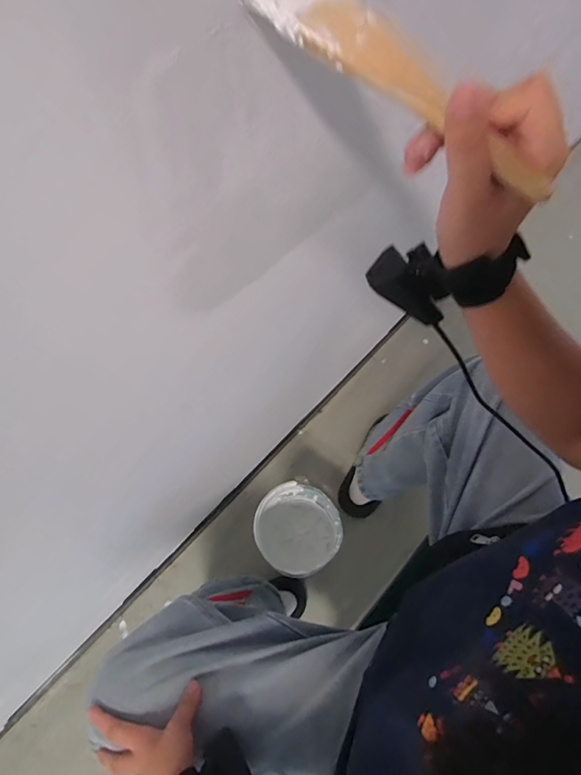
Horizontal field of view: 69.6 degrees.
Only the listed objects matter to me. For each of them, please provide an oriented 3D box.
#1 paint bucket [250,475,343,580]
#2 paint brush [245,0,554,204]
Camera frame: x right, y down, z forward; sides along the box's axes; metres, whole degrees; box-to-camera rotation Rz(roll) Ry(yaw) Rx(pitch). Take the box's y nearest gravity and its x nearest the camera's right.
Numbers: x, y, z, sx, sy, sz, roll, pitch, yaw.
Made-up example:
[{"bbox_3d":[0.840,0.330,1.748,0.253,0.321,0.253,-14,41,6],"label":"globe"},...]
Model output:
[{"bbox_3d":[0.014,0.290,0.840,0.146,0.205,0.157,-41,71,-18],"label":"paint bucket"},{"bbox_3d":[0.061,-0.168,0.225,0.195,0.008,0.054,41,70,3],"label":"paint brush"}]

